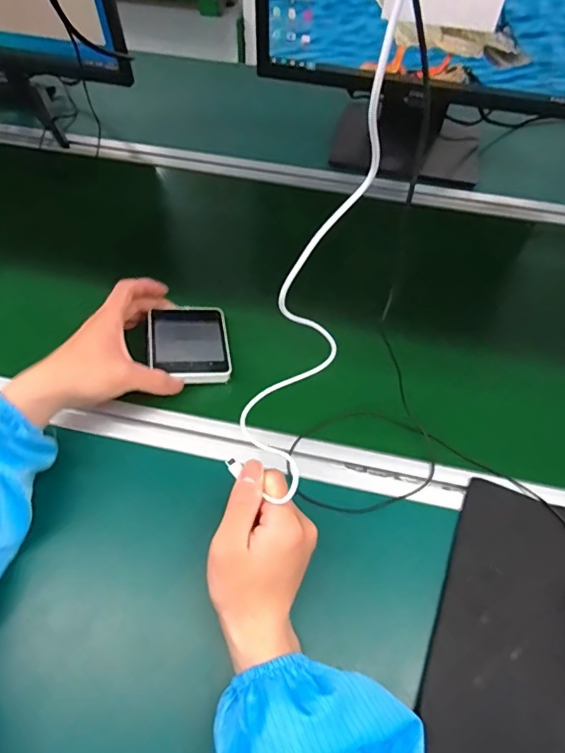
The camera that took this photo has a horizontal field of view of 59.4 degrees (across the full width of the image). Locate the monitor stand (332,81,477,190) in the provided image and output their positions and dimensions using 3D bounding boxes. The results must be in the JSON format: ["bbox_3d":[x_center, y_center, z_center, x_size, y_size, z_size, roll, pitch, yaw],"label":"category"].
[{"bbox_3d":[0.191,-0.368,0.736,0.220,0.102,0.137,8,58,3],"label":"monitor stand"}]

